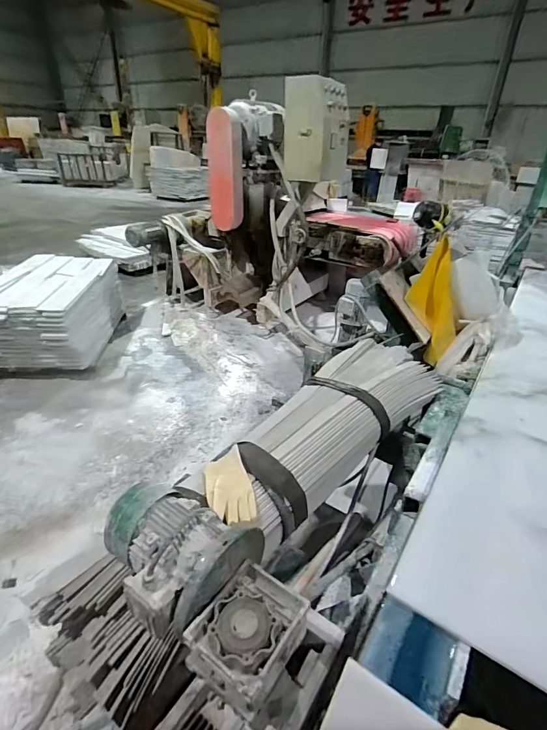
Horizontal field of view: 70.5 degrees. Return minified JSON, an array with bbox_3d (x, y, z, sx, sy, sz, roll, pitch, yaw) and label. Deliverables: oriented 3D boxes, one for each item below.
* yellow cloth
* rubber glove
[{"bbox_3d":[0.606,-0.238,1.489,0.098,0.470,0.146,-13,15,-25],"label":"yellow cloth"},{"bbox_3d":[-0.108,0.283,0.920,0.103,0.035,0.195,-10,33,-19],"label":"rubber glove"}]

